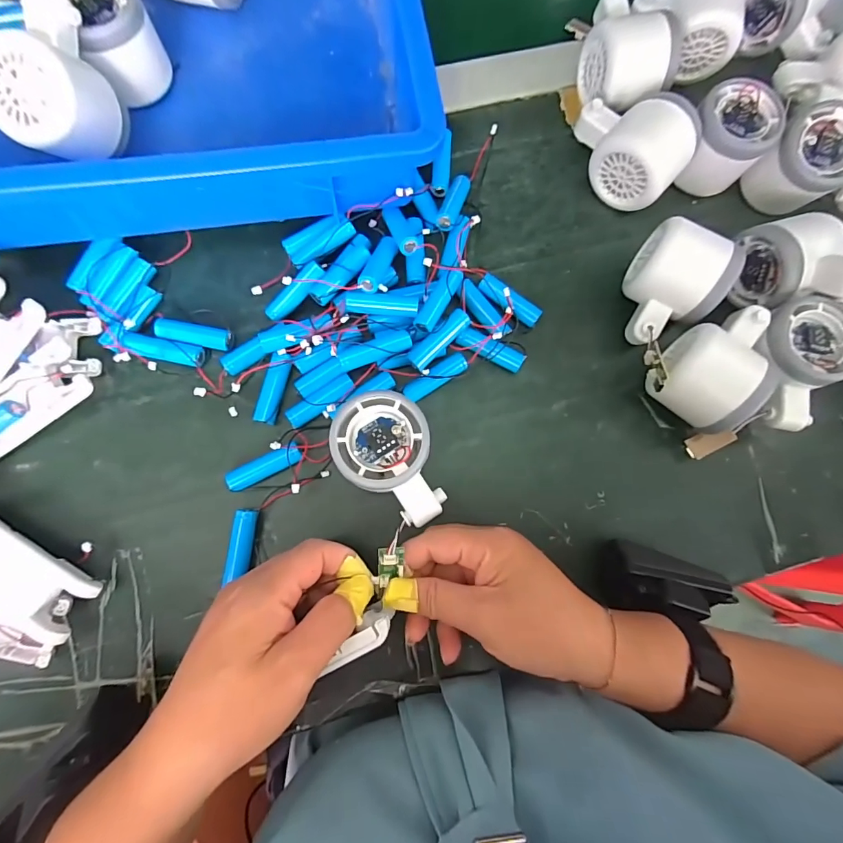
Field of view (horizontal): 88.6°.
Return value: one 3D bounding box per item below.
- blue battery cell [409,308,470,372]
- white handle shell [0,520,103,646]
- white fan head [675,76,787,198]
[{"bbox_3d":[0.012,-0.056,0.301,0.015,0.017,0.050,45,81,3],"label":"blue battery cell"},{"bbox_3d":[-0.249,0.089,0.262,0.102,0.028,0.044,31,81,1],"label":"white handle shell"},{"bbox_3d":[0.227,-0.212,0.326,0.059,0.044,0.062,1,81,-4],"label":"white fan head"}]

